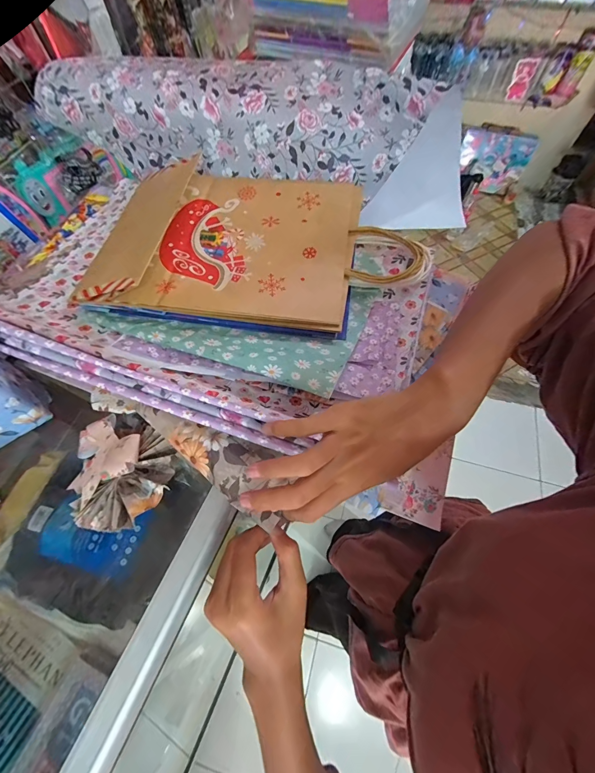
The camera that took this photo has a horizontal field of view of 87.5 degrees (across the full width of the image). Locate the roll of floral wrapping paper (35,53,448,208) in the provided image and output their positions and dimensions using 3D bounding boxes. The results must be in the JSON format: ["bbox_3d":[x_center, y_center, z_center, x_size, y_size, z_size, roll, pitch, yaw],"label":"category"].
[{"bbox_3d":[-0.095,-0.400,0.465,0.537,0.117,0.126,10,63,5],"label":"roll of floral wrapping paper"}]

